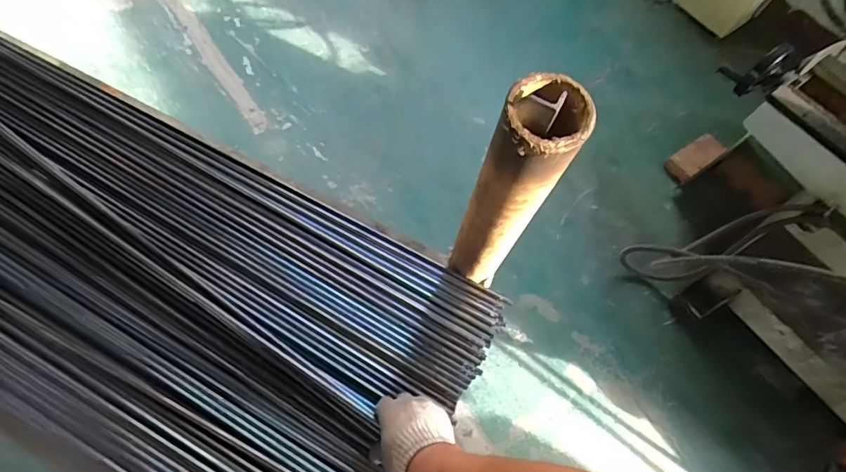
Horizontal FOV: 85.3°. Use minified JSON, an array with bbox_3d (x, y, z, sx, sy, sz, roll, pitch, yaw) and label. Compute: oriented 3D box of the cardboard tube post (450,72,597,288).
[{"bbox_3d":[0.111,-0.028,0.634,0.086,0.452,0.085,-11,66,-10],"label":"cardboard tube post"}]

